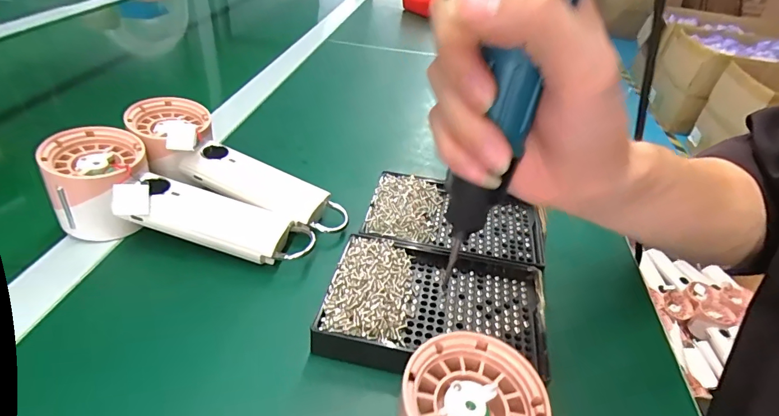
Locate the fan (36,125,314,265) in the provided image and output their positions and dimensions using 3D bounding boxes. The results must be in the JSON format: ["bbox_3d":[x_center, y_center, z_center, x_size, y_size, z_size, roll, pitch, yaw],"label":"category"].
[{"bbox_3d":[-0.153,0.004,0.315,0.194,0.062,0.066,20,38,-2],"label":"fan"}]

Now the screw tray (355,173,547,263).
[{"bbox_3d":[0.054,0.006,0.340,0.138,0.014,0.085,10,38,4],"label":"screw tray"}]

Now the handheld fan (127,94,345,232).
[{"bbox_3d":[-0.123,-0.035,0.343,0.196,0.043,0.065,29,42,6],"label":"handheld fan"}]

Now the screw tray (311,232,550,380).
[{"bbox_3d":[0.029,0.061,0.276,0.136,0.026,0.094,9,38,3],"label":"screw tray"}]

